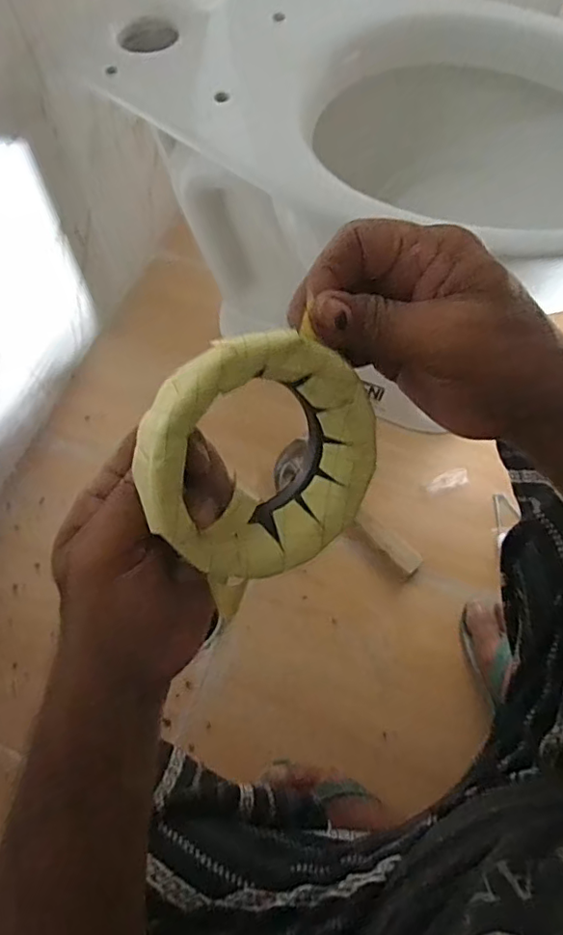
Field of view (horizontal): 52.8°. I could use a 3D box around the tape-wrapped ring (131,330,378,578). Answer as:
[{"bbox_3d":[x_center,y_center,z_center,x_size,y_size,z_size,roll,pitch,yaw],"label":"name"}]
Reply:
[{"bbox_3d":[-0.012,-0.005,0.270,0.111,0.114,0.030,-27,33,-18],"label":"tape-wrapped ring"}]

